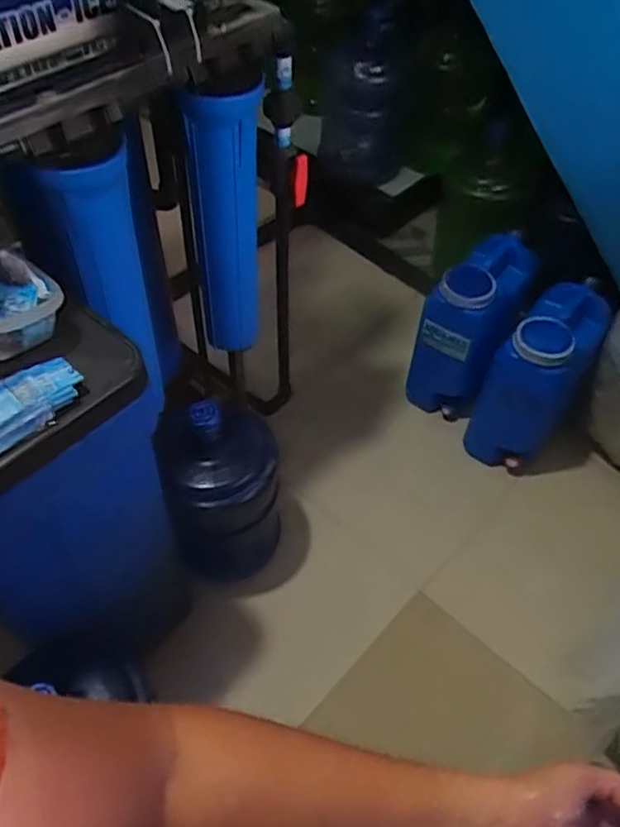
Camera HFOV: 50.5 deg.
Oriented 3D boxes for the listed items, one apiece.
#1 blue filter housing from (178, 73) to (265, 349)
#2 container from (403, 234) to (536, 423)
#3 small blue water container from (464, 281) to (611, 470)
[{"bbox_3d":[-0.148,-0.309,1.162,0.119,0.514,0.106,-4,53,-6],"label":"blue filter housing"},{"bbox_3d":[0.414,-0.220,1.701,0.197,0.450,0.275,28,56,18],"label":"container"},{"bbox_3d":[0.540,-0.083,1.594,0.196,0.457,0.222,28,56,18],"label":"small blue water container"}]

